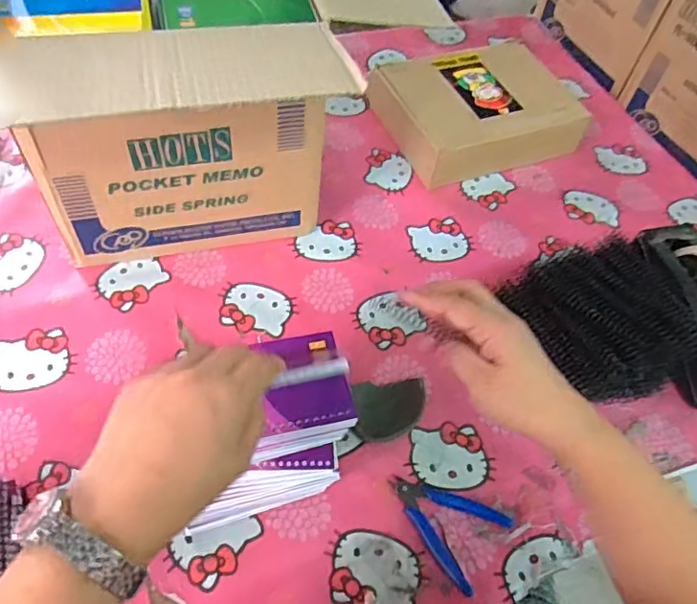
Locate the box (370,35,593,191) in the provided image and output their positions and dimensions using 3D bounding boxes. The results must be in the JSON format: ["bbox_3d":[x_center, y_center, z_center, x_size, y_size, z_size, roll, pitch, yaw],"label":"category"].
[{"bbox_3d":[0.197,-0.296,0.882,0.269,0.081,0.219,-15,58,-17],"label":"box"}]

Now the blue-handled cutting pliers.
[{"bbox_3d":[0.090,0.213,0.560,0.114,0.011,0.082,33,57,16],"label":"blue-handled cutting pliers"}]

